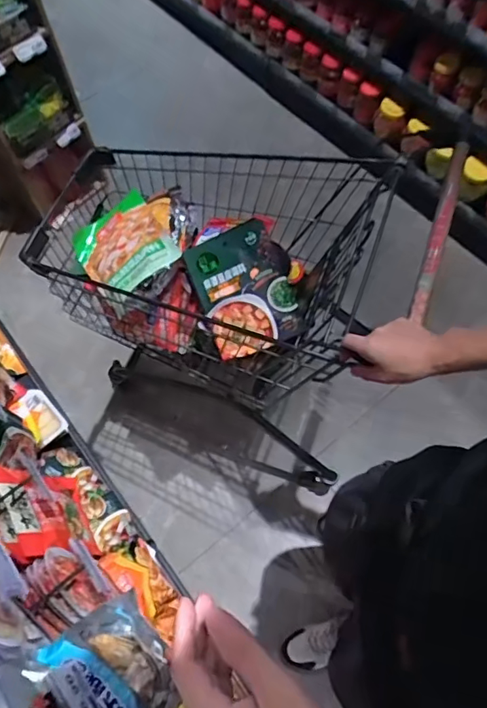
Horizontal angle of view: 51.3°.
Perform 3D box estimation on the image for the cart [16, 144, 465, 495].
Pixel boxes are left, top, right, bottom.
[{"bbox_3d":[-0.026,-0.076,1.203,0.696,0.852,0.419,18,65,11],"label":"cart"}]

